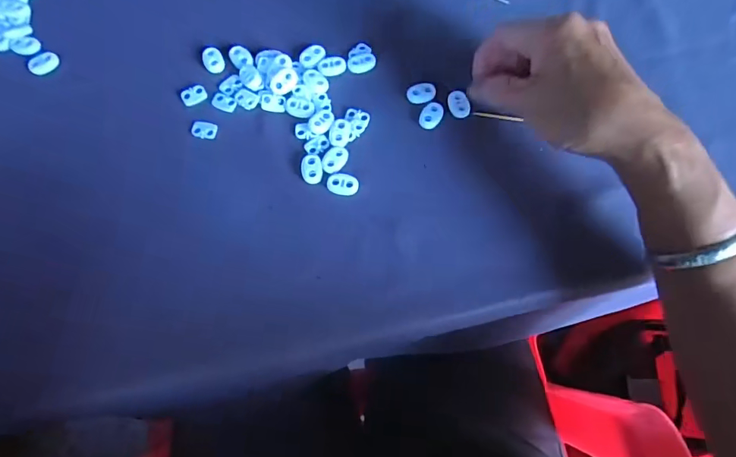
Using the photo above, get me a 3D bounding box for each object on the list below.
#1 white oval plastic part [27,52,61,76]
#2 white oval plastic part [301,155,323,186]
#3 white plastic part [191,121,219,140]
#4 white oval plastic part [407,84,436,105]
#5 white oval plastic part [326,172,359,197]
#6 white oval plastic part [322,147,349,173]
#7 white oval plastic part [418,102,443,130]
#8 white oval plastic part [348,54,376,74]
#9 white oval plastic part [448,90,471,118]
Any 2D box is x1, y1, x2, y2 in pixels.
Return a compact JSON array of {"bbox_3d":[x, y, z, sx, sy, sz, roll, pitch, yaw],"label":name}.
[{"bbox_3d":[-0.260,-0.132,0.354,0.016,0.006,0.023,38,78,10],"label":"white oval plastic part"},{"bbox_3d":[-0.041,-0.044,0.325,0.016,0.004,0.023,-9,74,-2],"label":"white oval plastic part"},{"bbox_3d":[-0.125,-0.076,0.337,0.019,0.004,0.014,8,74,2],"label":"white plastic part"},{"bbox_3d":[0.042,-0.105,0.342,0.022,0.004,0.017,-2,74,0],"label":"white oval plastic part"},{"bbox_3d":[-0.018,-0.032,0.321,0.022,0.004,0.017,5,74,2],"label":"white oval plastic part"},{"bbox_3d":[-0.025,-0.052,0.326,0.014,0.004,0.023,38,78,10],"label":"white oval plastic part"},{"bbox_3d":[0.048,-0.086,0.338,0.016,0.004,0.022,26,76,7],"label":"white oval plastic part"},{"bbox_3d":[-0.005,-0.132,0.351,0.022,0.004,0.016,-18,75,-5],"label":"white oval plastic part"},{"bbox_3d":[0.070,-0.096,0.339,0.015,0.004,0.022,-17,75,-4],"label":"white oval plastic part"}]

